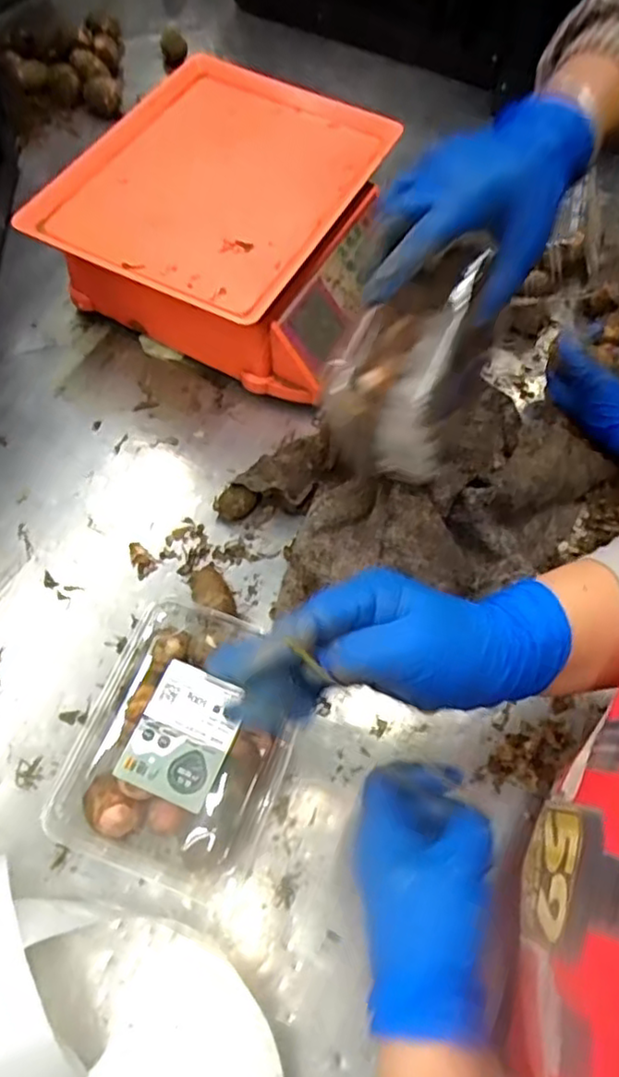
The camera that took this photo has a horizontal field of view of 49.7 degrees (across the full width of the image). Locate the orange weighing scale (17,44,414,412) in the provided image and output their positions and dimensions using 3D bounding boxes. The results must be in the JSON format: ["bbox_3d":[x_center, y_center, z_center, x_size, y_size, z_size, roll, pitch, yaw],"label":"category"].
[{"bbox_3d":[-0.064,-0.291,0.657,0.284,0.135,0.296,25,63,8],"label":"orange weighing scale"}]

